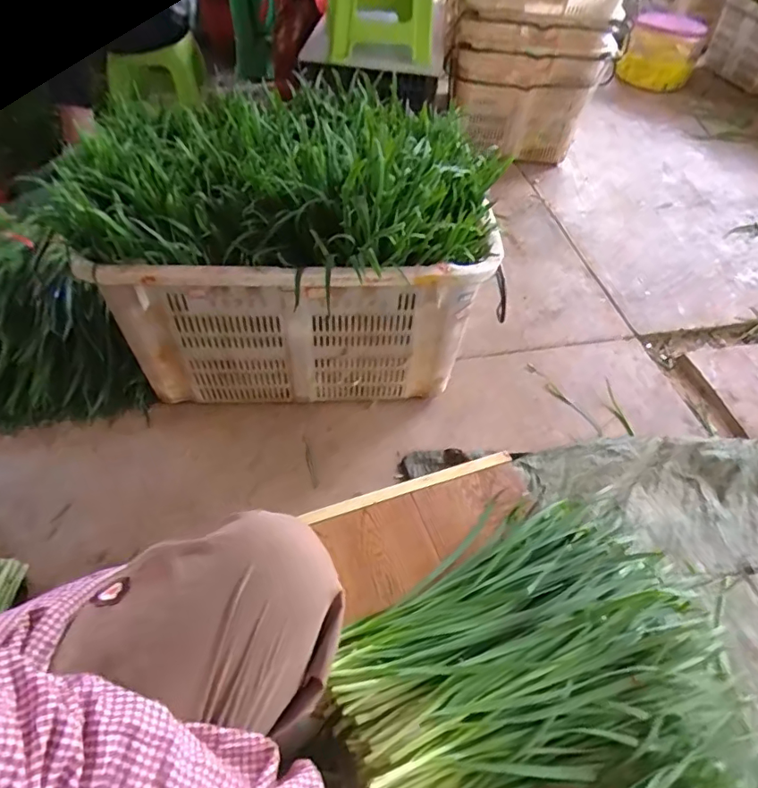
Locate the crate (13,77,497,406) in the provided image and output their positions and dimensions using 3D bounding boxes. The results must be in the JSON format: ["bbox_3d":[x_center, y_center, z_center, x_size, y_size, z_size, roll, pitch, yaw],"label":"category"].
[{"bbox_3d":[-0.156,-0.274,0.962,0.646,0.442,0.382,1,53,-3],"label":"crate"}]

